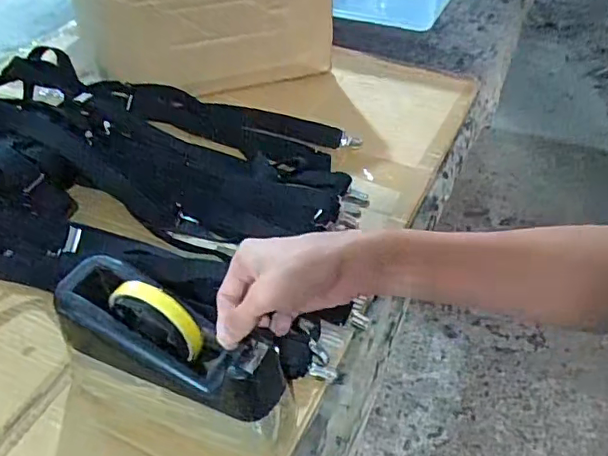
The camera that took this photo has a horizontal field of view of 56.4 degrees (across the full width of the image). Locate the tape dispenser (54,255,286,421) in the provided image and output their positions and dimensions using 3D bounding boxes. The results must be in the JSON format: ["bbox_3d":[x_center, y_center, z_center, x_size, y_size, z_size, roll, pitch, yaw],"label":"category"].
[{"bbox_3d":[-0.105,0.082,0.451,0.192,0.062,0.069,24,47,11],"label":"tape dispenser"}]

